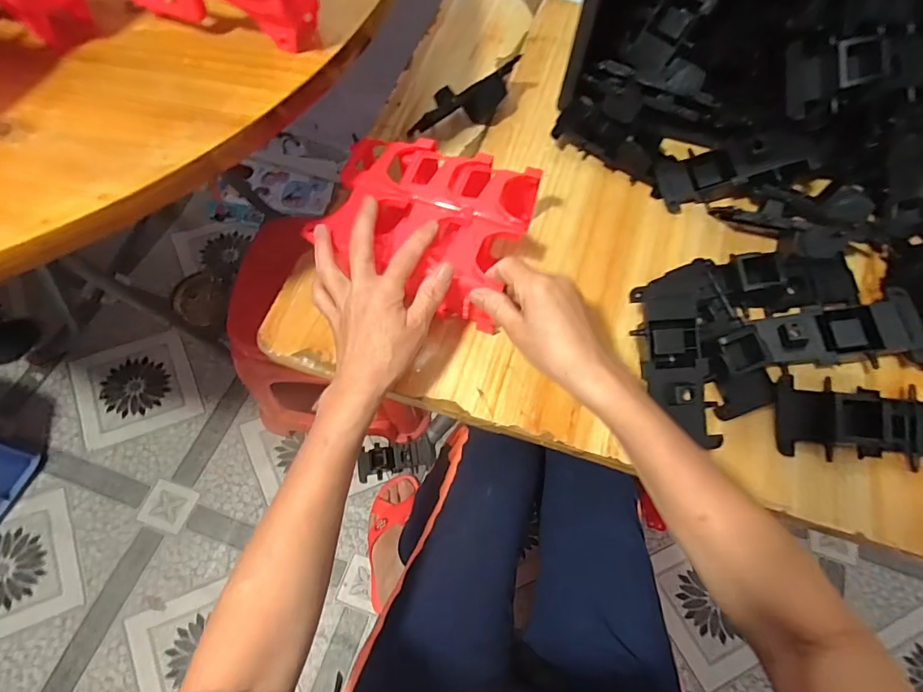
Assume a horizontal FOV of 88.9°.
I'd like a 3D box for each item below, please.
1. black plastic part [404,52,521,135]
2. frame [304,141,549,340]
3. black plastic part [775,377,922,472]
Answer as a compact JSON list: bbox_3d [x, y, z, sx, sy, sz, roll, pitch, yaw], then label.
[{"bbox_3d":[0.003,-0.282,0.545,0.131,0.059,0.034,-16,67,-10],"label":"black plastic part"},{"bbox_3d":[-0.032,-0.114,0.456,0.194,0.068,0.154,10,65,2],"label":"frame"},{"bbox_3d":[0.362,0.066,0.413,0.144,0.050,0.066,9,65,1],"label":"black plastic part"}]

